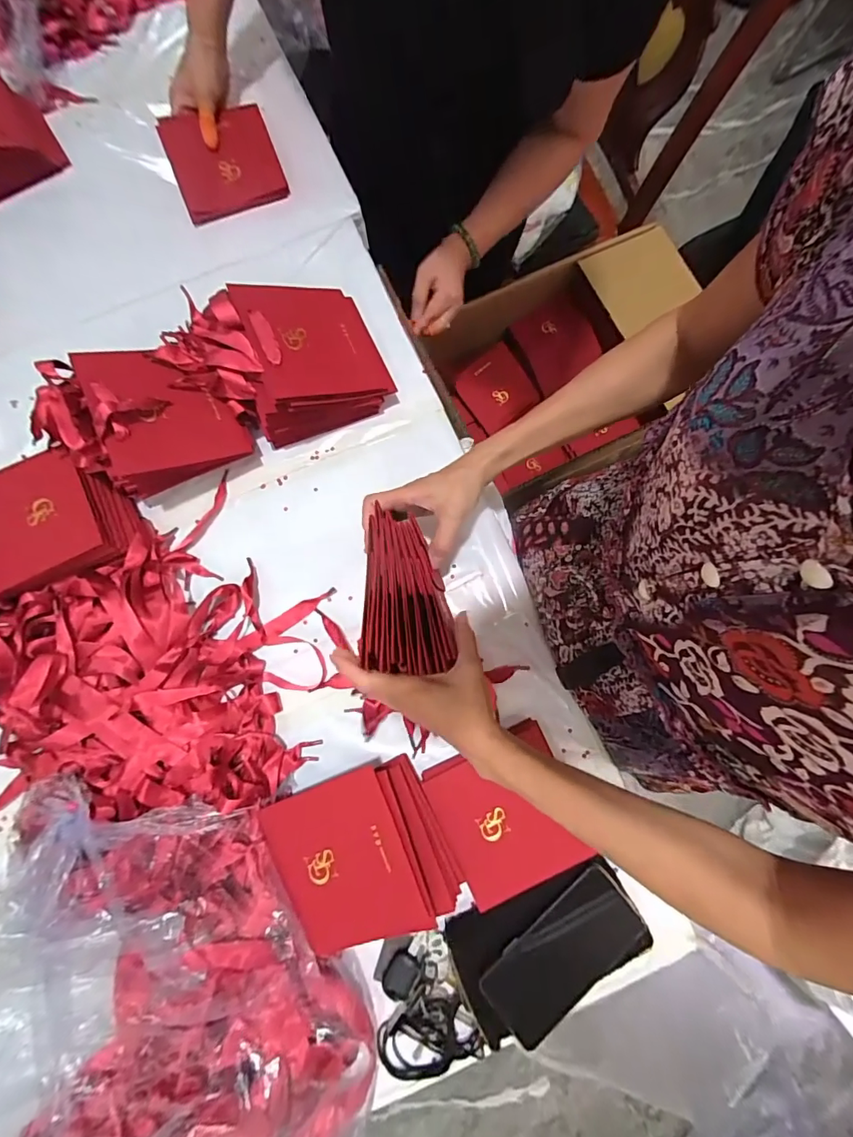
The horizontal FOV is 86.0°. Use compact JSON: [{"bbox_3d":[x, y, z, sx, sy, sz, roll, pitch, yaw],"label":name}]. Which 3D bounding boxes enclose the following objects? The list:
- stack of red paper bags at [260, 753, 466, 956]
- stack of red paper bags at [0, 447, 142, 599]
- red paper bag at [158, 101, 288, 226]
[{"bbox_3d":[-0.065,0.283,0.465,0.159,0.082,0.148,-23,82,-2],"label":"stack of red paper bags"},{"bbox_3d":[-0.435,-0.054,0.537,0.158,0.064,0.145,-30,81,-4],"label":"stack of red paper bags"},{"bbox_3d":[-0.291,-0.588,0.656,0.145,0.014,0.159,-20,87,-5],"label":"red paper bag"}]

